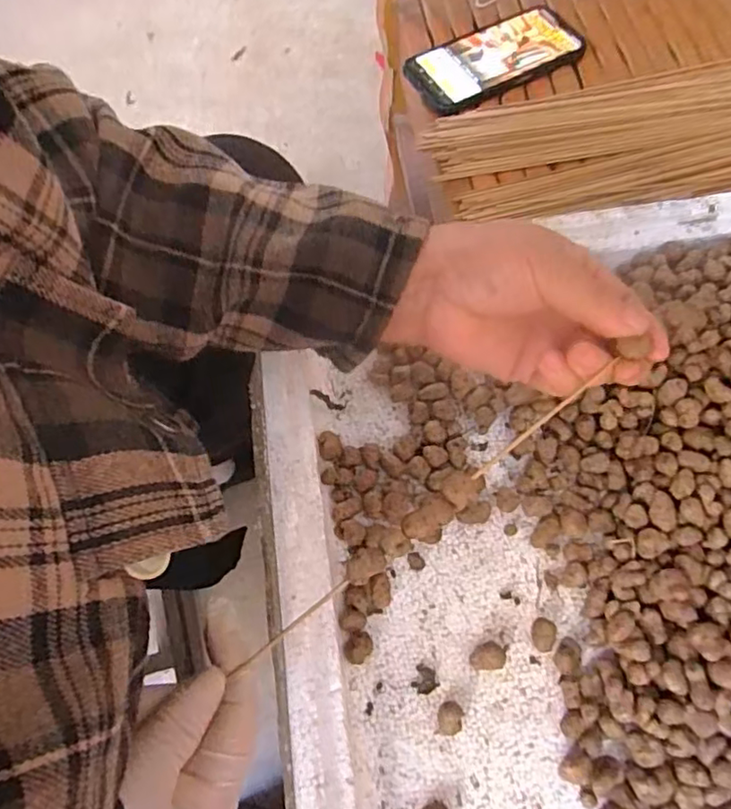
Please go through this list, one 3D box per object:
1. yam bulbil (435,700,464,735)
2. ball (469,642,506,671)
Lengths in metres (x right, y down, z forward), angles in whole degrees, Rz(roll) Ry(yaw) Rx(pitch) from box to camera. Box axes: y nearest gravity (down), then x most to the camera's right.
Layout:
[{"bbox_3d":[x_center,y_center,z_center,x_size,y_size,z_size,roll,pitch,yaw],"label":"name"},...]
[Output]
[{"bbox_3d":[0.046,0.171,0.326,0.013,0.010,0.017,12,69,7],"label":"yam bulbil"},{"bbox_3d":[0.068,0.142,0.337,0.019,0.012,0.014,-4,68,1],"label":"ball"}]

